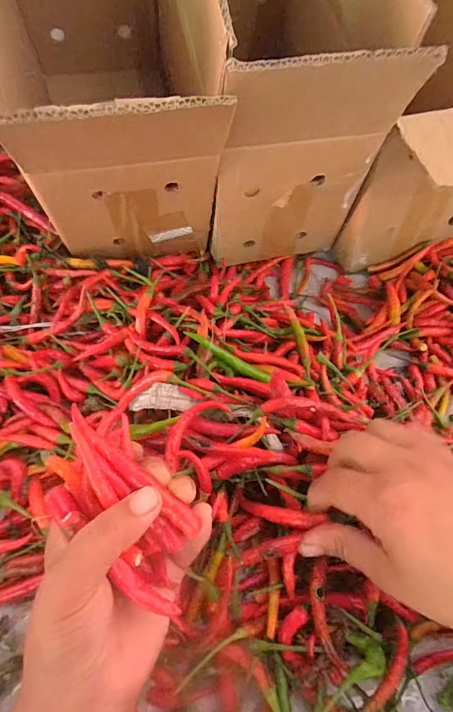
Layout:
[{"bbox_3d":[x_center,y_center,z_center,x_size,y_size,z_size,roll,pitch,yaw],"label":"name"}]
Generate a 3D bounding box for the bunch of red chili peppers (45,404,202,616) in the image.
[{"bbox_3d":[-0.056,0.081,0.205,0.054,0.032,0.105,-32,88,-20],"label":"bunch of red chili peppers"}]

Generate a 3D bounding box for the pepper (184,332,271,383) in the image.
[{"bbox_3d":[0.001,0.001,0.314,0.076,0.008,0.011,31,58,-2],"label":"pepper"}]

